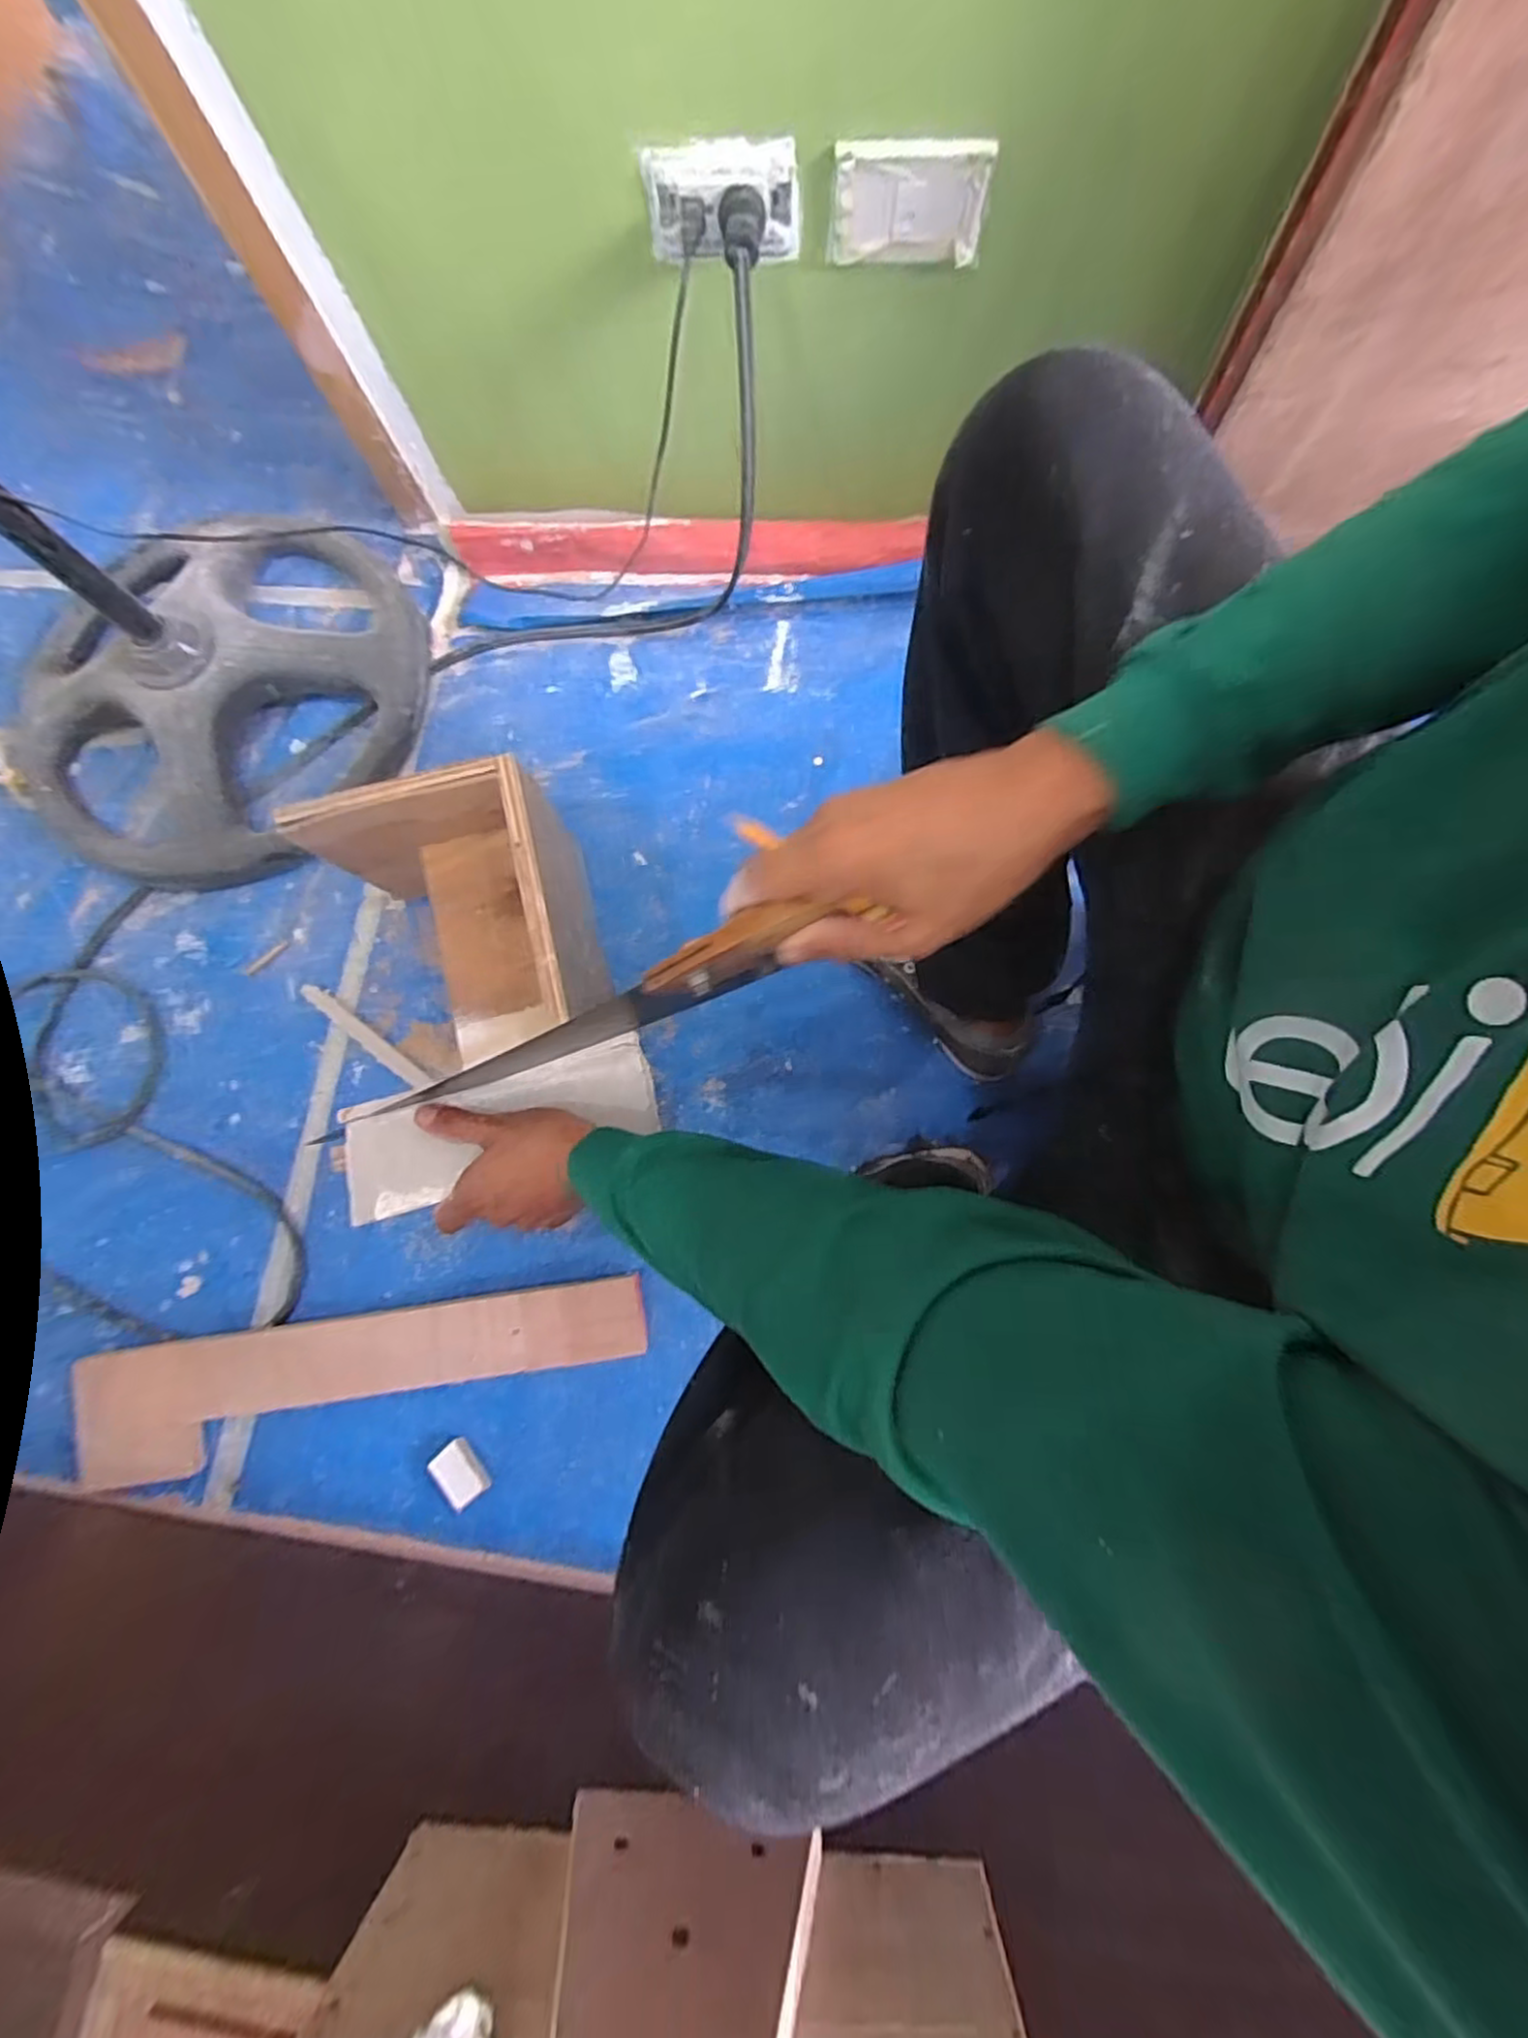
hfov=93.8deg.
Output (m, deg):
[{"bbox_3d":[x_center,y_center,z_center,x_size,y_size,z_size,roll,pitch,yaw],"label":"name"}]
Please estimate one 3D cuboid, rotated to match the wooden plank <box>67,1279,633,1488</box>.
[{"bbox_3d":[-0.374,0.339,0.682,0.520,0.022,0.113,-8,76,-2],"label":"wooden plank"}]

